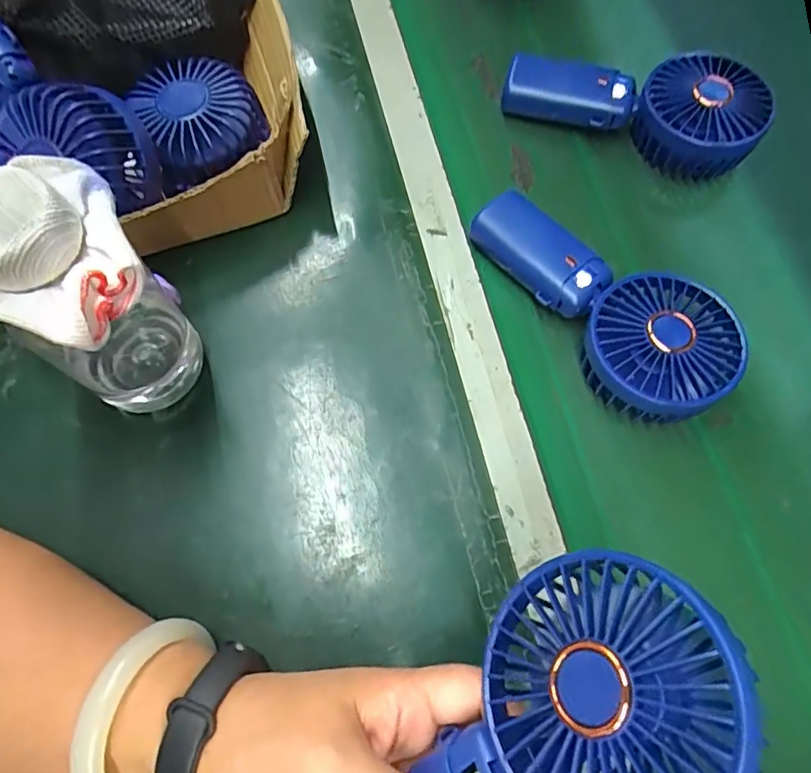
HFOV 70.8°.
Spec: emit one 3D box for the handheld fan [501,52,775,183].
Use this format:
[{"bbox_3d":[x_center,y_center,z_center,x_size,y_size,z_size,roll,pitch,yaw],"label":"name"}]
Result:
[{"bbox_3d":[0.168,-0.209,0.429,0.178,0.056,0.080,22,68,5],"label":"handheld fan"}]

